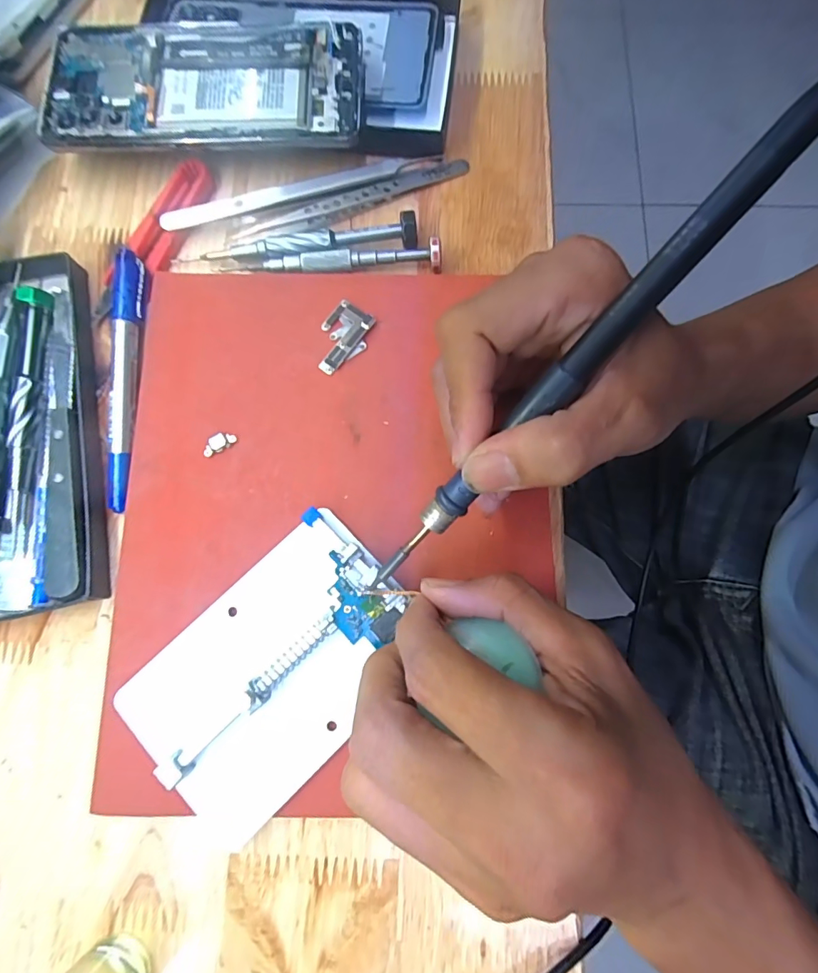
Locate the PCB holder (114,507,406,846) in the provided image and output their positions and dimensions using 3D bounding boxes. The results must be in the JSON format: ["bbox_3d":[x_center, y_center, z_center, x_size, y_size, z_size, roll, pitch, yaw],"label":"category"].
[{"bbox_3d":[-0.055,0.075,0.188,0.117,0.021,0.080,-44,83,-9],"label":"PCB holder"}]

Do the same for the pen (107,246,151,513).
[{"bbox_3d":[-0.138,-0.054,0.218,0.013,0.009,0.128,0,79,-1],"label":"pen"}]

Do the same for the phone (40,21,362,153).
[{"bbox_3d":[-0.105,-0.208,0.235,0.158,0.007,0.075,-1,81,0],"label":"phone"}]

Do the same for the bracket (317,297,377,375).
[{"bbox_3d":[-0.033,-0.074,0.225,0.024,0.004,0.037,30,80,5],"label":"bracket"}]

